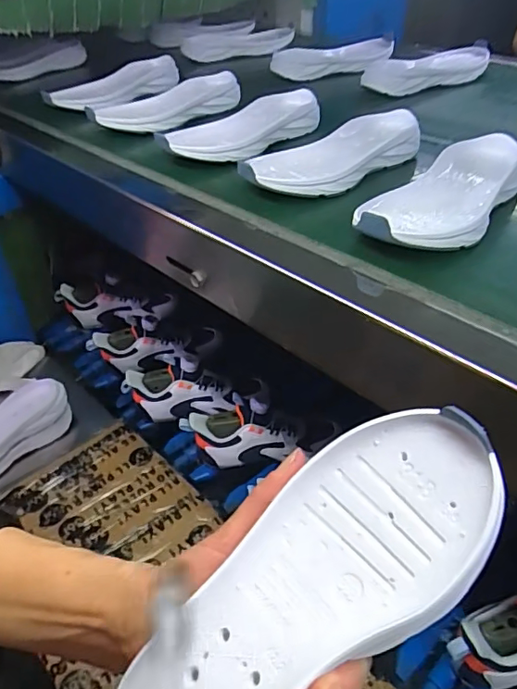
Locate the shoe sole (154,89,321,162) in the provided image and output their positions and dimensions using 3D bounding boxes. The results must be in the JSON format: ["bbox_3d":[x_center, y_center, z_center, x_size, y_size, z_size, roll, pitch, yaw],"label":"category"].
[{"bbox_3d":[-0.017,-0.248,0.622,0.202,0.035,0.095,-26,42,-24],"label":"shoe sole"}]

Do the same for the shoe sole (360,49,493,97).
[{"bbox_3d":[0.254,-0.401,0.786,0.211,0.035,0.092,-21,40,-18],"label":"shoe sole"}]

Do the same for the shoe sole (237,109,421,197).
[{"bbox_3d":[0.076,-0.193,0.548,0.204,0.036,0.087,-28,43,-25],"label":"shoe sole"}]

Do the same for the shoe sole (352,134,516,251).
[{"bbox_3d":[0.162,-0.129,0.467,0.102,0.038,0.204,19,44,29],"label":"shoe sole"}]

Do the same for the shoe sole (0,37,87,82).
[{"bbox_3d":[-0.433,-0.529,0.997,0.213,0.068,0.033,-11,38,-6],"label":"shoe sole"}]

